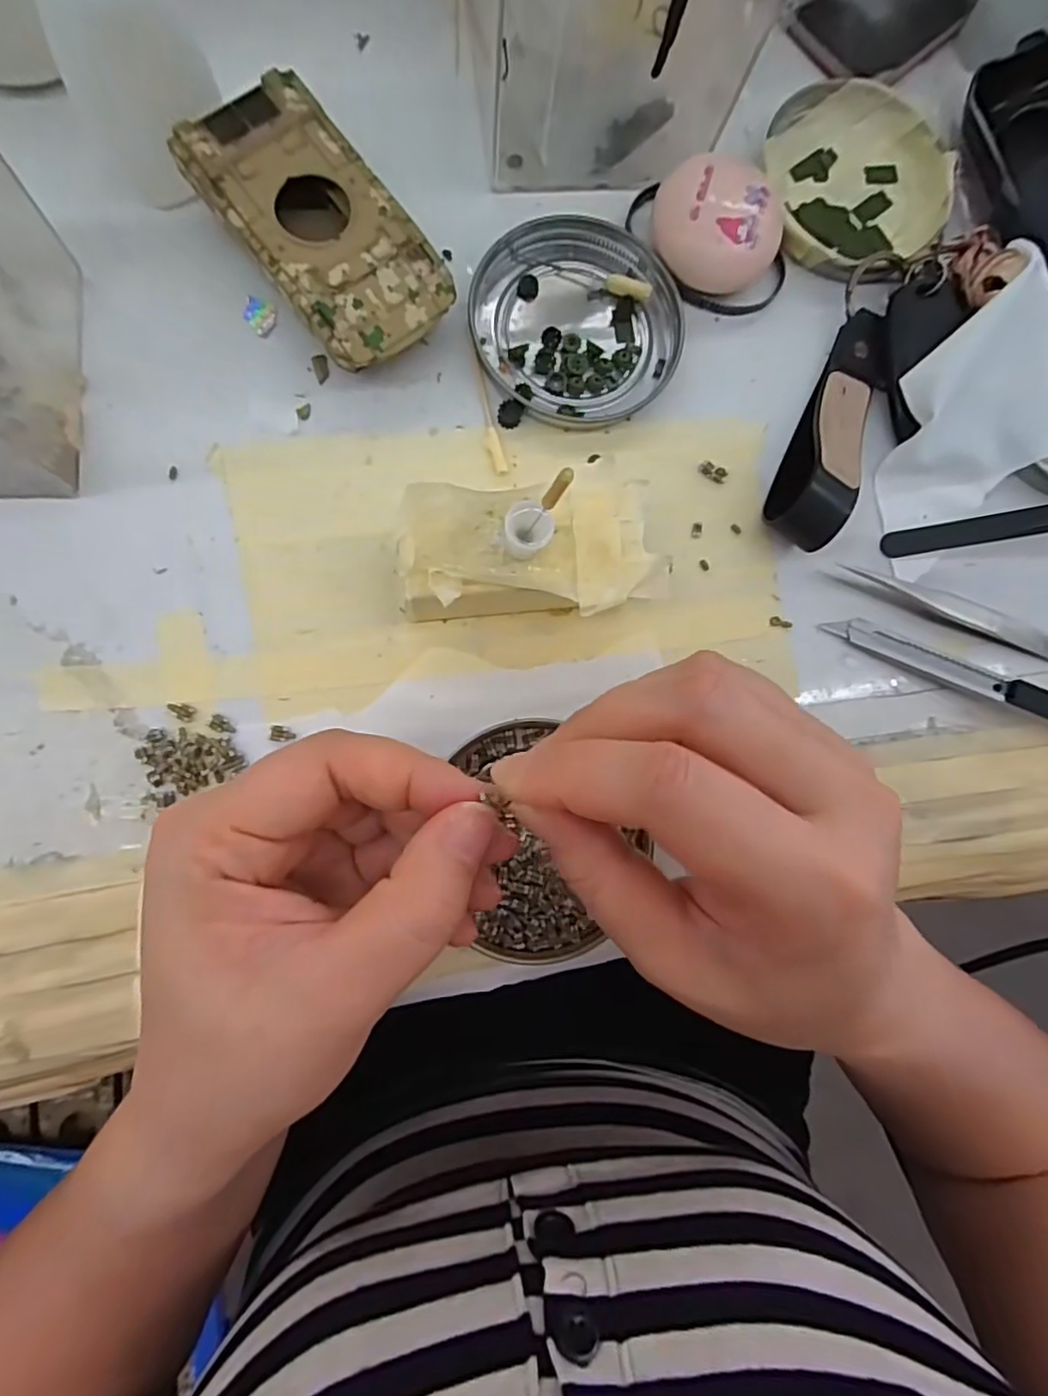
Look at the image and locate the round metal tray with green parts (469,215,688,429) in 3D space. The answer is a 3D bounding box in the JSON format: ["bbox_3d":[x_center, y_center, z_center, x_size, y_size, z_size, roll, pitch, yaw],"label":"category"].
[{"bbox_3d":[0.020,-0.142,0.236,0.074,0.008,0.077,1,85,-6],"label":"round metal tray with green parts"}]

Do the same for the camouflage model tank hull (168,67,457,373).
[{"bbox_3d":[-0.070,-0.159,0.219,0.050,0.025,0.095,-39,90,-8],"label":"camouflage model tank hull"}]

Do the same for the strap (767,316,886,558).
[{"bbox_3d":[0.119,-0.104,0.233,0.023,0.027,0.101,25,83,-4],"label":"strap"}]

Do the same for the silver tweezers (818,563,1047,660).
[{"bbox_3d":[0.178,-0.030,0.243,0.121,0.007,0.010,17,84,-5],"label":"silver tweezers"}]

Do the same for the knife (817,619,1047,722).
[{"bbox_3d":[0.180,-0.005,0.236,0.131,0.014,0.010,24,83,-4],"label":"knife"}]

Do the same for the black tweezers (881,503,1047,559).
[{"bbox_3d":[0.206,-0.072,0.247,0.129,0.013,0.011,-10,86,-7],"label":"black tweezers"}]

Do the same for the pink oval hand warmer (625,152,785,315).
[{"bbox_3d":[0.072,-0.177,0.236,0.044,0.023,0.057,-33,89,-8],"label":"pink oval hand warmer"}]

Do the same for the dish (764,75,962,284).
[{"bbox_3d":[0.136,-0.208,0.252,0.074,0.014,0.081,1,85,-6],"label":"dish"}]

